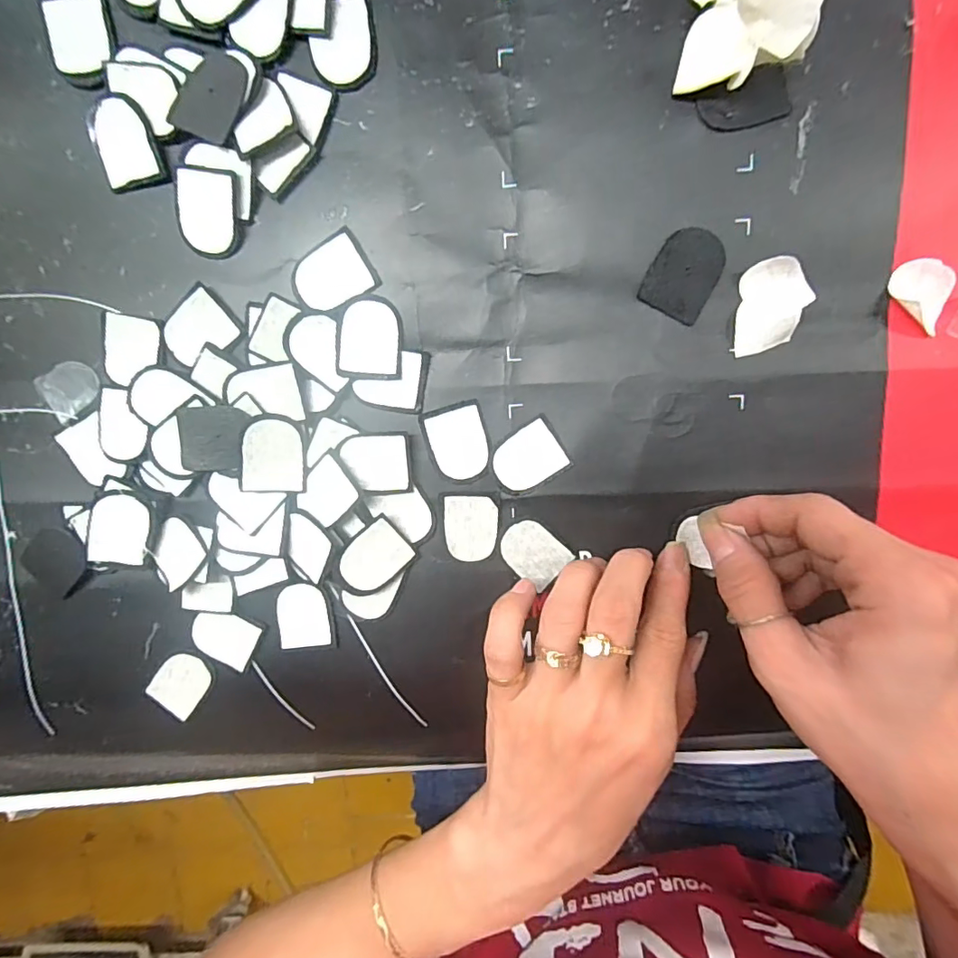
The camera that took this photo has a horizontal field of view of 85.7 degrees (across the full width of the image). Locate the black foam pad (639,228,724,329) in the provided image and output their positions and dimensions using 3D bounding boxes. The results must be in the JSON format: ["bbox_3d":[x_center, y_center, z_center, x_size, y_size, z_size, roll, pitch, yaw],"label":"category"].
[{"bbox_3d":[0.086,-0.085,0.214,0.027,0.004,0.034,27,98,-2],"label":"black foam pad"}]

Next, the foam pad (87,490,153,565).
[{"bbox_3d":[-0.159,0.021,0.230,0.024,0.008,0.031,5,98,1],"label":"foam pad"}]

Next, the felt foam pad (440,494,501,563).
[{"bbox_3d":[-0.003,0.022,0.231,0.025,0.004,0.031,-3,98,2],"label":"felt foam pad"}]

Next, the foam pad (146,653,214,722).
[{"bbox_3d":[-0.141,0.097,0.246,0.024,0.005,0.031,35,98,-3],"label":"foam pad"}]

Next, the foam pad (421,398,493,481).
[{"bbox_3d":[-0.009,-0.016,0.228,0.026,0.004,0.033,-16,97,4],"label":"foam pad"}]

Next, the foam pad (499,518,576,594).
[{"bbox_3d":[0.025,0.034,0.232,0.030,0.004,0.022,42,97,-4],"label":"foam pad"}]

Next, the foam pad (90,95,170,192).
[{"bbox_3d":[-0.146,-0.138,0.212,0.025,0.004,0.032,-12,97,4],"label":"foam pad"}]

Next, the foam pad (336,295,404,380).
[{"bbox_3d":[-0.046,-0.060,0.219,0.026,0.006,0.034,4,98,1],"label":"foam pad"}]

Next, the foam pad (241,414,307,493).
[{"bbox_3d":[-0.088,-0.011,0.222,0.026,0.004,0.033,1,98,-21],"label":"foam pad"}]

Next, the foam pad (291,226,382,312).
[{"bbox_3d":[-0.062,-0.086,0.218,0.032,0.004,0.027,-30,96,6],"label":"foam pad"}]

